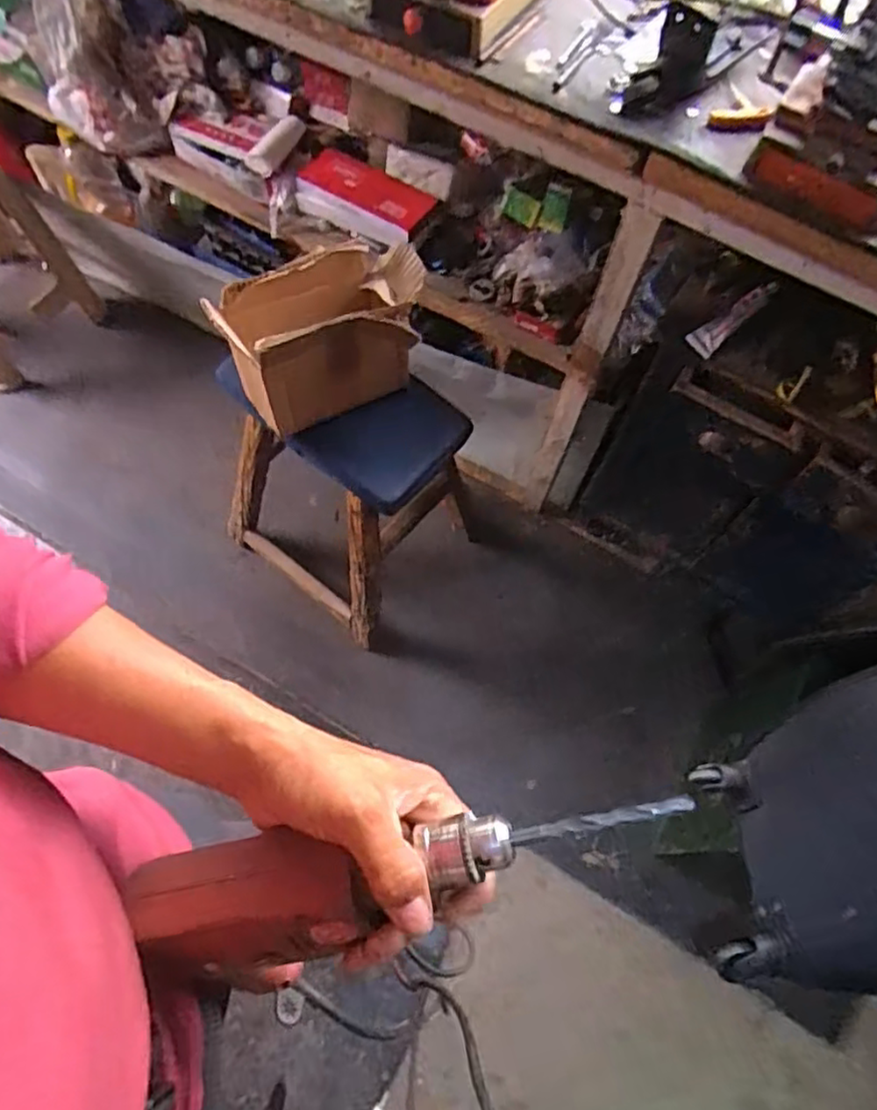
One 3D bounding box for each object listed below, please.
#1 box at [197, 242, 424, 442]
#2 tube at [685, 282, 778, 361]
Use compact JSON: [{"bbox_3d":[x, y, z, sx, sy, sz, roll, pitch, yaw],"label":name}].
[{"bbox_3d":[-0.138,-0.271,0.835,0.245,0.161,0.131,-15,68,-9],"label":"box"},{"bbox_3d":[0.384,-0.310,0.876,0.124,0.023,0.035,-39,71,13],"label":"tube"}]

